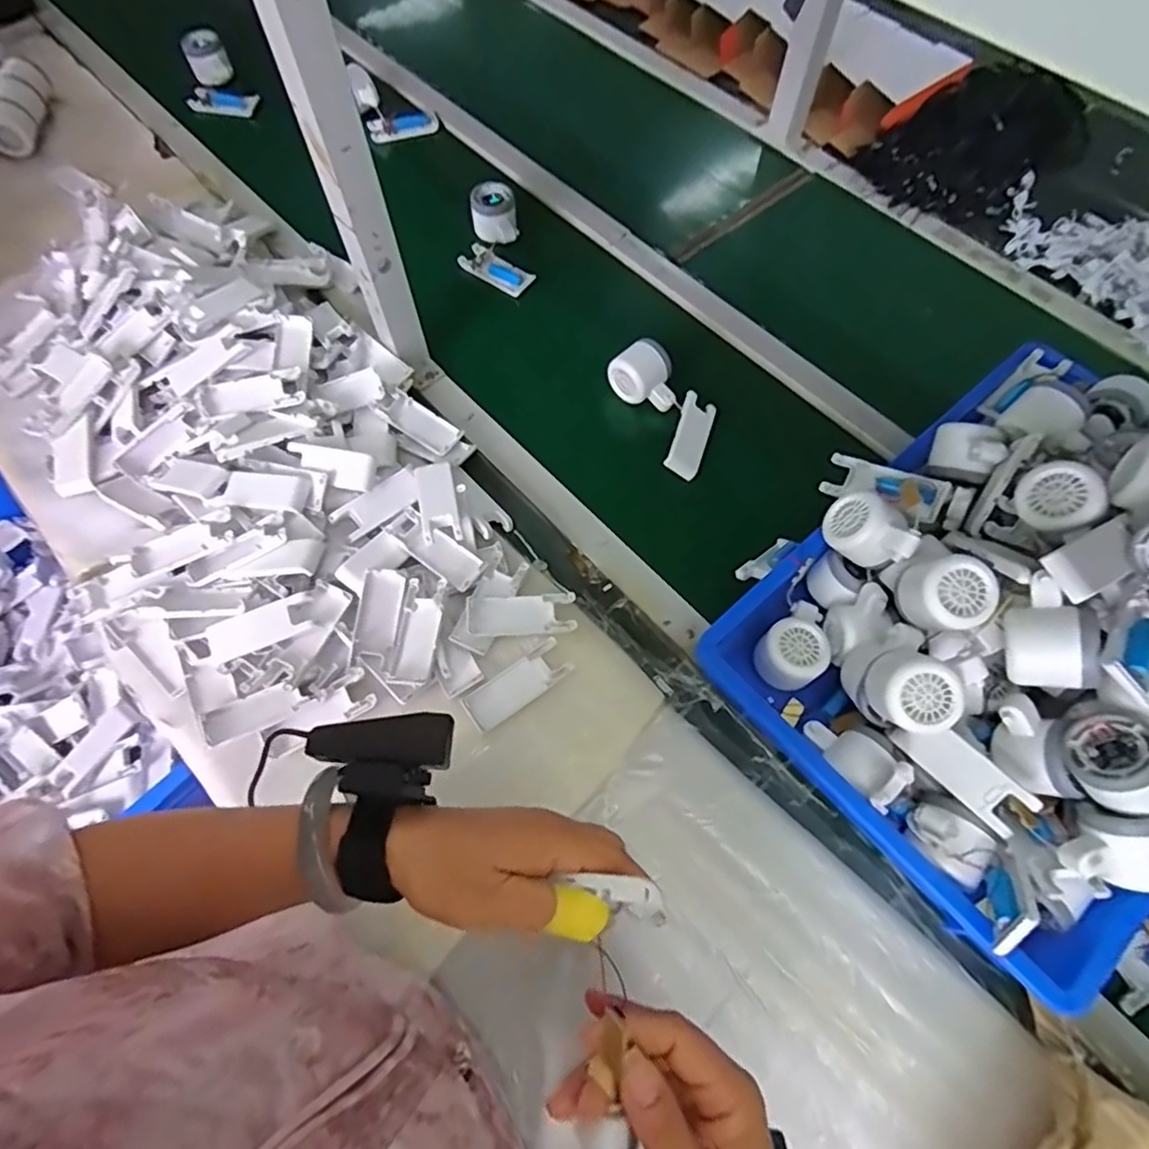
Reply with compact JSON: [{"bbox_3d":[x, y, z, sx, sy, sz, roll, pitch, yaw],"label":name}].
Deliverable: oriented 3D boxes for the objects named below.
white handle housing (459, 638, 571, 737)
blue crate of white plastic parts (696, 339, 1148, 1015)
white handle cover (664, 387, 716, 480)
[{"bbox_3d":[-0.053,0.103,0.589,0.102,0.007,0.039,-34,70,-15],"label":"white handle housing"},{"bbox_3d":[0.420,0.028,0.527,0.508,0.194,0.414,-37,71,-16],"label":"blue crate of white plastic parts"},{"bbox_3d":[0.132,-0.159,0.720,0.043,0.021,0.100,29,63,-17],"label":"white handle cover"}]

